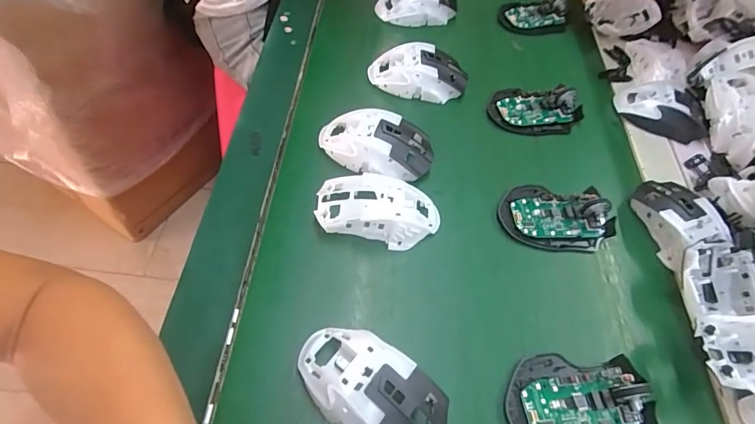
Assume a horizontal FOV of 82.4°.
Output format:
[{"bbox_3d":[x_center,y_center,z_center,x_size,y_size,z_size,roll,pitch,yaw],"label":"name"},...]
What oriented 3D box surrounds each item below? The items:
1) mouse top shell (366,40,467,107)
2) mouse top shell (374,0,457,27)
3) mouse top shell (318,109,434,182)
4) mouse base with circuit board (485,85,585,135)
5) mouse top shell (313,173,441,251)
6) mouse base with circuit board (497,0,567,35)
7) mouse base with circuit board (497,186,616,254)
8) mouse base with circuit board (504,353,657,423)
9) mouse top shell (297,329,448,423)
[{"bbox_3d":[0.048,-0.167,0.512,0.118,0.038,0.062,7,55,-3],"label":"mouse top shell"},{"bbox_3d":[0.053,-0.281,0.590,0.107,0.038,0.058,-5,57,-11],"label":"mouse top shell"},{"bbox_3d":[-0.003,-0.066,0.439,0.118,0.046,0.065,14,55,2],"label":"mouse top shell"},{"bbox_3d":[0.188,-0.124,0.518,0.110,0.033,0.070,-5,57,-9],"label":"mouse base with circuit board"},{"bbox_3d":[0.001,-0.001,0.395,0.111,0.037,0.057,8,56,-1],"label":"mouse top shell"},{"bbox_3d":[0.226,-0.286,0.627,0.106,0.027,0.055,-10,58,-12],"label":"mouse base with circuit board"},{"bbox_3d":[0.179,0.002,0.424,0.112,0.022,0.072,8,56,-1],"label":"mouse base with circuit board"},{"bbox_3d":[0.154,0.143,0.324,0.110,0.024,0.073,-1,57,-7],"label":"mouse base with circuit board"},{"bbox_3d":[-0.005,0.127,0.308,0.114,0.037,0.064,37,61,17],"label":"mouse top shell"}]

